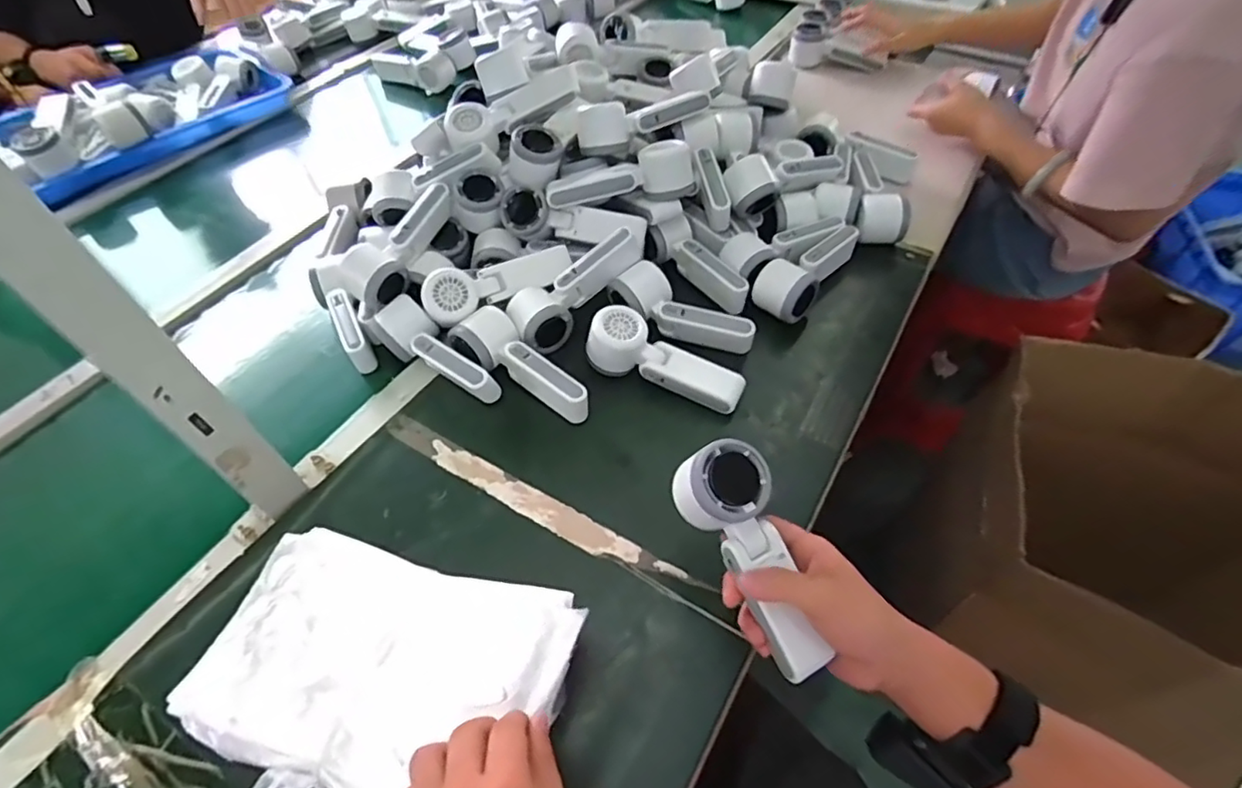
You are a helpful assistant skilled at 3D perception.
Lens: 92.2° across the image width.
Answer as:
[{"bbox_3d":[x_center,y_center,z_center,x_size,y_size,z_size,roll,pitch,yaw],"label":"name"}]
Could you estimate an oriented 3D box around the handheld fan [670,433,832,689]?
[{"bbox_3d":[0.096,0.115,0.429,0.057,0.043,0.165,-23,83,-16],"label":"handheld fan"}]

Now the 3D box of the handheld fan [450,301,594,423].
[{"bbox_3d":[-0.102,-0.023,0.613,0.162,0.050,0.058,37,62,26],"label":"handheld fan"}]

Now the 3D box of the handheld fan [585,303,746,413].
[{"bbox_3d":[0.046,-0.036,0.612,0.160,0.059,0.051,20,55,16],"label":"handheld fan"}]

